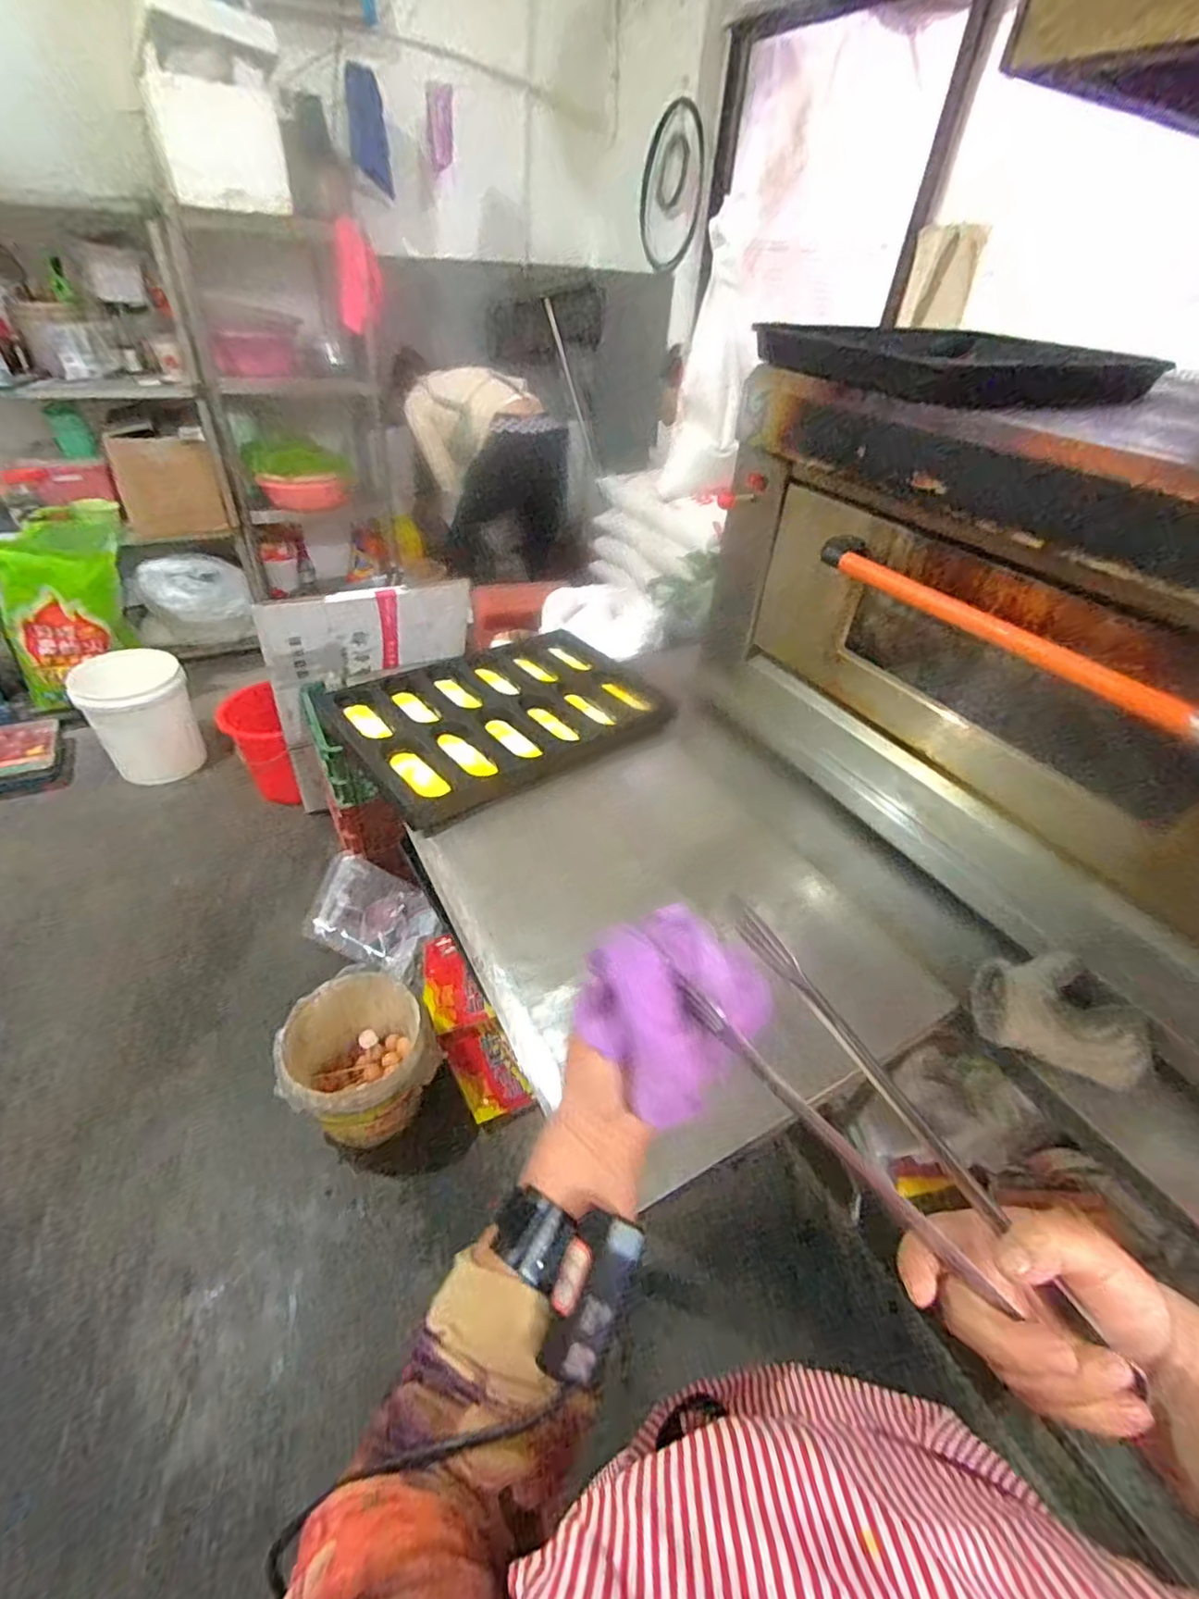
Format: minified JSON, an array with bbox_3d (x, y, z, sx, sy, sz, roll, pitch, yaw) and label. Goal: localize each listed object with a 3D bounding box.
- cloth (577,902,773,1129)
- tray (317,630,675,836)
[{"bbox_3d":[0.042,0.118,0.371,0.096,0.054,0.091,33,47,28],"label":"cloth"},{"bbox_3d":[-0.194,-0.184,1.257,0.614,0.045,0.435,-26,50,-32],"label":"tray"}]

